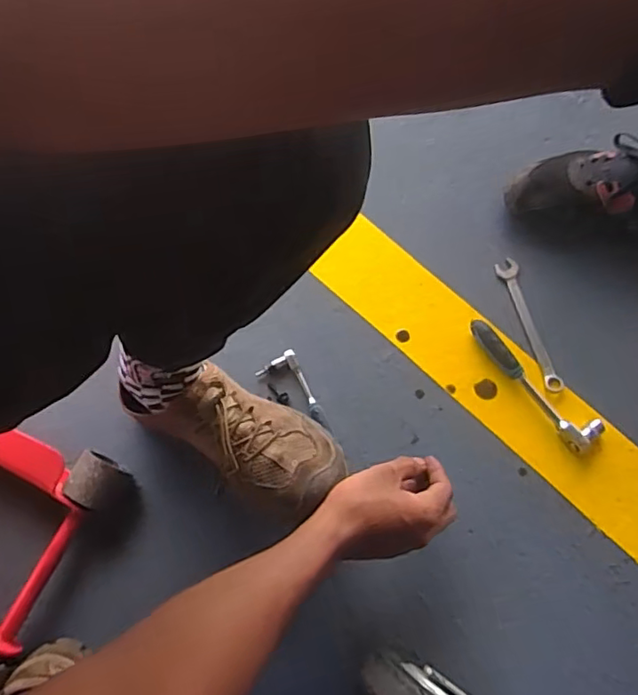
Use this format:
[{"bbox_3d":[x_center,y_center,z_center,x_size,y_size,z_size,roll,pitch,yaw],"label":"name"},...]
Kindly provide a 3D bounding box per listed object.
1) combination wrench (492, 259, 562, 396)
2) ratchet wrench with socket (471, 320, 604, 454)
[{"bbox_3d":[0.252,-0.028,0.688,0.027,0.005,0.171,-17,76,0],"label":"combination wrench"},{"bbox_3d":[0.240,0.041,0.661,0.045,0.025,0.182,-41,77,-5],"label":"ratchet wrench with socket"}]

